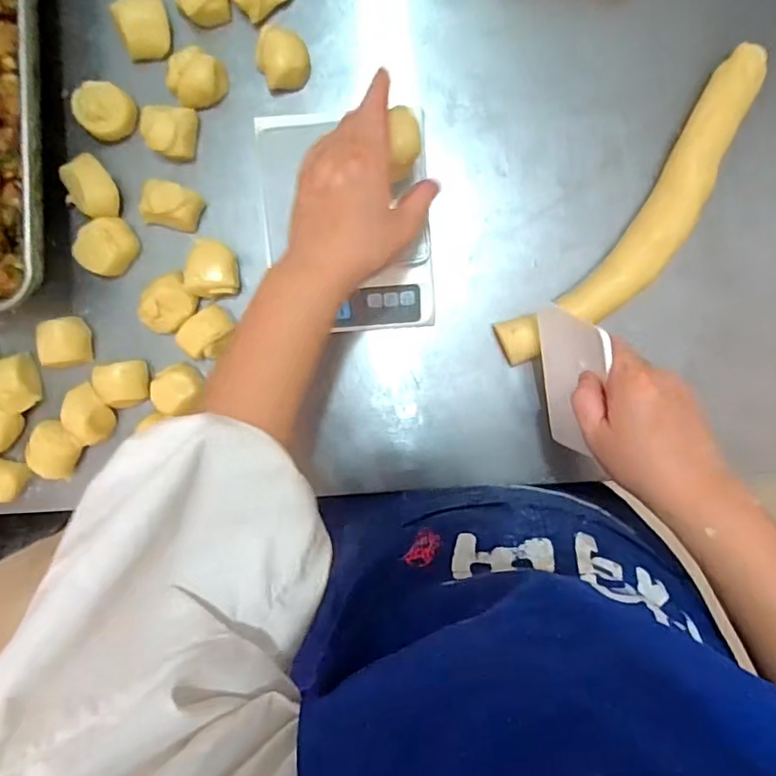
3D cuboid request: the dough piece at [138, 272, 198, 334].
[{"bbox_3d":[-0.198,-0.075,0.502,0.050,0.028,0.040,-33,95,3],"label":"dough piece"}]

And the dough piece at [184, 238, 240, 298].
[{"bbox_3d":[-0.159,-0.106,0.498,0.043,0.029,0.050,-11,96,1],"label":"dough piece"}]

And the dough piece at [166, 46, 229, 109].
[{"bbox_3d":[-0.168,-0.269,0.486,0.044,0.024,0.046,0,96,0],"label":"dough piece"}]

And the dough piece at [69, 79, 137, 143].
[{"bbox_3d":[-0.248,-0.244,0.489,0.050,0.026,0.045,40,94,-3],"label":"dough piece"}]

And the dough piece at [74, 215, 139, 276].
[{"bbox_3d":[-0.252,-0.128,0.499,0.043,0.028,0.050,32,95,-3],"label":"dough piece"}]

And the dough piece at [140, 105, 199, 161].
[{"bbox_3d":[-0.192,-0.223,0.487,0.042,0.035,0.043,0,96,0],"label":"dough piece"}]

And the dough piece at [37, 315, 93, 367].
[{"bbox_3d":[-0.296,-0.042,0.504,0.040,0.027,0.044,-8,96,1],"label":"dough piece"}]

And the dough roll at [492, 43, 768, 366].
[{"bbox_3d":[0.229,-0.149,0.494,0.073,0.040,0.332,41,94,-3],"label":"dough roll"}]

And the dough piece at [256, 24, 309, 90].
[{"bbox_3d":[-0.091,-0.286,0.482,0.042,0.035,0.046,-12,95,1],"label":"dough piece"}]

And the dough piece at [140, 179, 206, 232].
[{"bbox_3d":[-0.193,-0.162,0.493,0.048,0.036,0.040,13,96,-1],"label":"dough piece"}]

